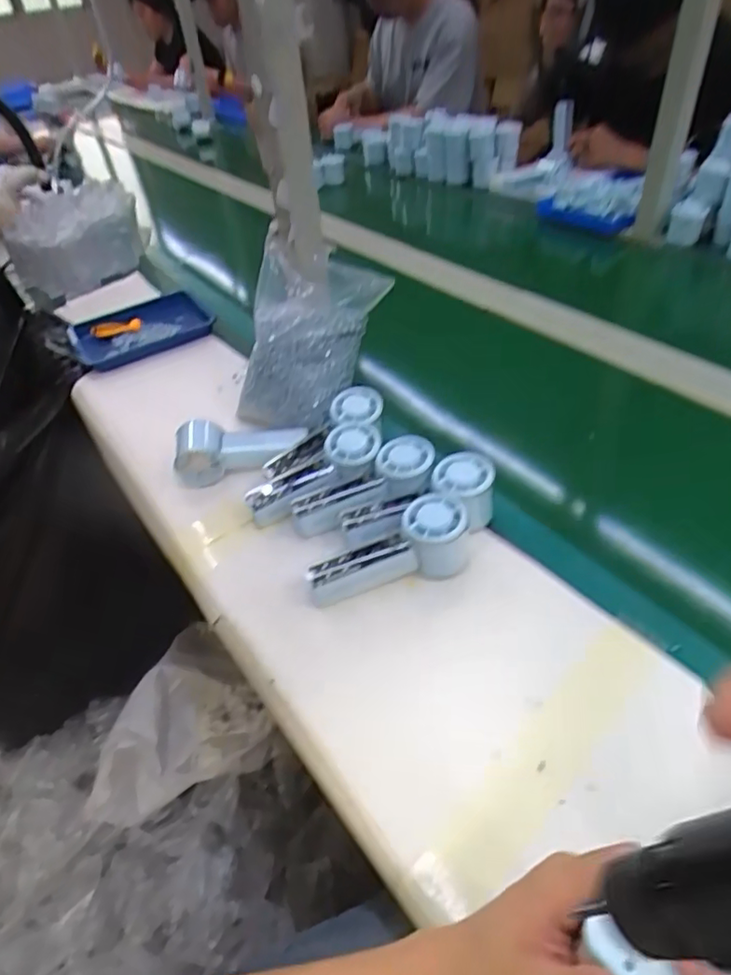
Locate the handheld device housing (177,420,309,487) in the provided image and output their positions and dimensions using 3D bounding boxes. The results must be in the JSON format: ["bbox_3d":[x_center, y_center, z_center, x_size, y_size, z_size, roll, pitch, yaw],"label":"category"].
[{"bbox_3d":[-0.141,-0.051,0.661,0.147,0.055,0.054,-8,43,-2],"label":"handheld device housing"}]

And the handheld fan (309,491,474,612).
[{"bbox_3d":[0.024,0.065,0.541,0.156,0.062,0.056,-24,44,1],"label":"handheld fan"}]

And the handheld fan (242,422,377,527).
[{"bbox_3d":[-0.054,-0.015,0.607,0.150,0.033,0.061,-31,45,2],"label":"handheld fan"}]

